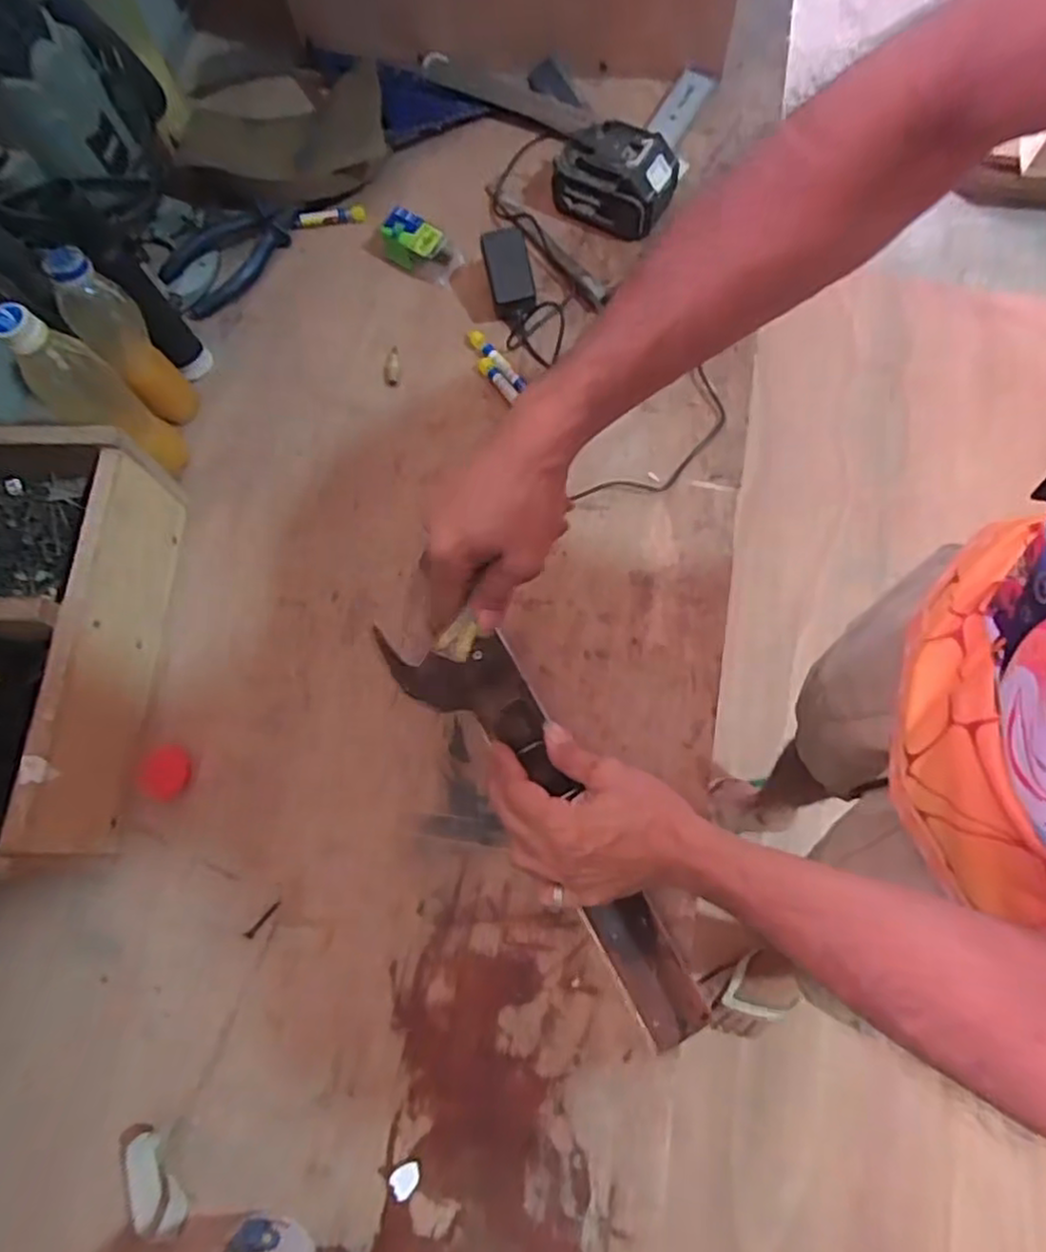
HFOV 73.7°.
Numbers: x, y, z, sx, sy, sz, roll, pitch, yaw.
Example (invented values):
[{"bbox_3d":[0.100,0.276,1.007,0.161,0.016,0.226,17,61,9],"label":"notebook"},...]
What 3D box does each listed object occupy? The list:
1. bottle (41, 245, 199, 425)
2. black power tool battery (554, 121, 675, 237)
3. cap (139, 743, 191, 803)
[{"bbox_3d":[-0.336,-0.235,0.601,0.044,0.178,0.051,-21,73,-4],"label":"bottle"},{"bbox_3d":[0.091,-0.450,0.704,0.115,0.070,0.068,28,76,10],"label":"black power tool battery"},{"bbox_3d":[-0.296,0.120,0.576,0.042,0.006,0.042,17,74,8],"label":"cap"}]

